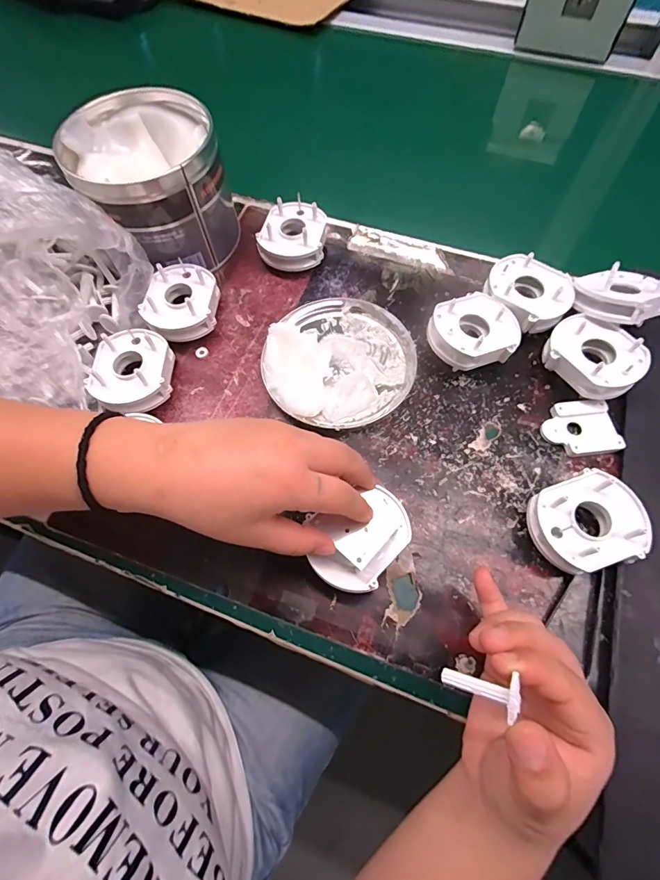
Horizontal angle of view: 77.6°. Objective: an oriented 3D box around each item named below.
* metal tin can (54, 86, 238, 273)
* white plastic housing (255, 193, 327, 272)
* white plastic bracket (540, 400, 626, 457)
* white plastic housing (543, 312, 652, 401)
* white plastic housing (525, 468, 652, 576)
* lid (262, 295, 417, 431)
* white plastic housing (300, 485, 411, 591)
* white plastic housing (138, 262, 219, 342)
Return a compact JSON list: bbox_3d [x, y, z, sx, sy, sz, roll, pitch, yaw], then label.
[{"bbox_3d":[-0.159,-0.233,0.384,0.122,0.102,0.131,-1,66,2],"label":"metal tin can"},{"bbox_3d":[-0.037,-0.196,0.400,0.062,0.033,0.073,0,66,2],"label":"white plastic housing"},{"bbox_3d":[0.196,-0.009,0.323,0.054,0.008,0.044,-5,66,0],"label":"white plastic bracket"},{"bbox_3d":[0.210,-0.065,0.330,0.069,0.030,0.055,42,73,18],"label":"white plastic housing"},{"bbox_3d":[0.174,0.057,0.278,0.067,0.028,0.060,-23,67,-8],"label":"white plastic housing"},{"bbox_3d":[0.007,-0.075,0.346,0.126,0.031,0.124,-1,66,2],"label":"lid"},{"bbox_3d":[0.021,0.064,0.262,0.068,0.023,0.053,-24,67,-8],"label":"white plastic housing"},{"bbox_3d":[-0.133,-0.121,0.369,0.068,0.035,0.070,-25,67,-9],"label":"white plastic housing"}]

